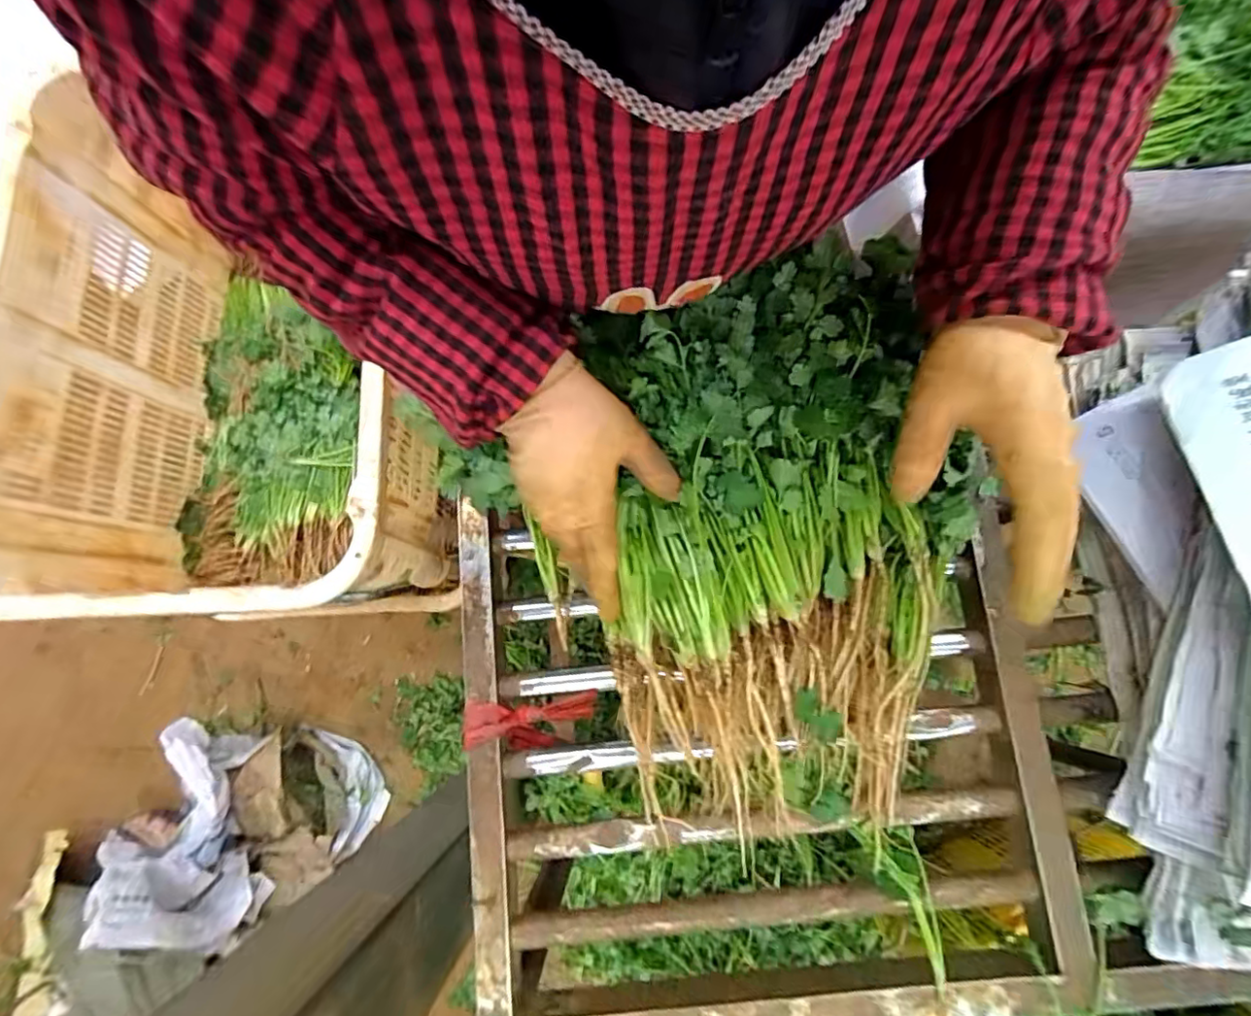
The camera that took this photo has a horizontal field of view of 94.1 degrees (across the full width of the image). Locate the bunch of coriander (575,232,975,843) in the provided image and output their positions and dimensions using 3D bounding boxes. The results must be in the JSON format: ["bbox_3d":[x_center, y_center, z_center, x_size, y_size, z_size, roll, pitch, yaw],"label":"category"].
[{"bbox_3d":[0.110,0.028,0.401,0.242,0.130,0.367,-7,77,-2],"label":"bunch of coriander"}]

